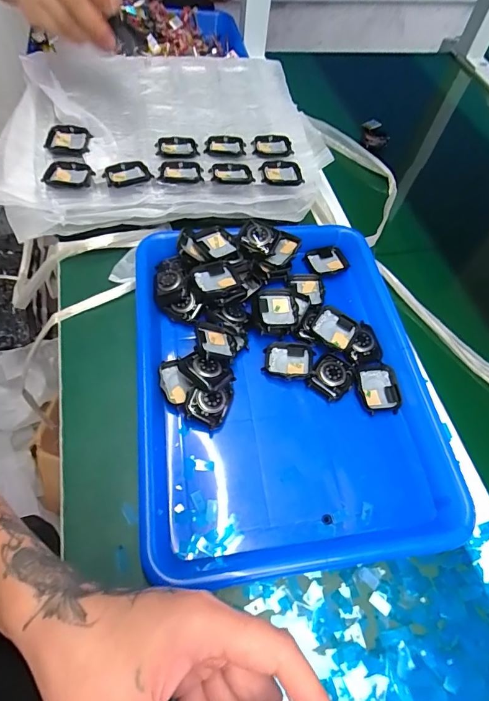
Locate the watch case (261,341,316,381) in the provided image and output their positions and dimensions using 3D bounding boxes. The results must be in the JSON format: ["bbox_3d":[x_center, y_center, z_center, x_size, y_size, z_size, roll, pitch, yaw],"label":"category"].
[{"bbox_3d":[0.041,0.010,0.381,0.046,0.014,0.041,2,59,-3],"label":"watch case"}]

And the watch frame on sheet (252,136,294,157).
[{"bbox_3d":[0.034,-0.242,0.484,0.045,0.006,0.040,0,59,-4],"label":"watch frame on sheet"}]

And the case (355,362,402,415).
[{"bbox_3d":[0.123,0.035,0.375,0.038,0.008,0.046,-6,60,-8],"label":"case"}]

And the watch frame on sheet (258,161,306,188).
[{"bbox_3d":[0.042,-0.200,0.460,0.047,0.010,0.035,-2,59,-5],"label":"watch frame on sheet"}]

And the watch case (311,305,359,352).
[{"bbox_3d":[0.088,-0.021,0.400,0.042,0.014,0.035,25,61,11],"label":"watch case"}]

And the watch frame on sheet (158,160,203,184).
[{"bbox_3d":[-0.069,-0.194,0.439,0.045,0.005,0.031,-5,66,-3],"label":"watch frame on sheet"}]

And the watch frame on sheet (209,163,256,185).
[{"bbox_3d":[-0.014,-0.196,0.451,0.046,0.005,0.030,-5,60,-7],"label":"watch frame on sheet"}]

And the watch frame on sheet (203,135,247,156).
[{"bbox_3d":[-0.022,-0.239,0.474,0.046,0.004,0.035,7,59,0],"label":"watch frame on sheet"}]

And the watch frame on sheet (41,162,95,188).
[{"bbox_3d":[-0.182,-0.185,0.427,0.047,0.010,0.035,3,59,-3],"label":"watch frame on sheet"}]

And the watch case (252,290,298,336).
[{"bbox_3d":[0.029,-0.039,0.395,0.041,0.013,0.048,-1,59,-5],"label":"watch case"}]

